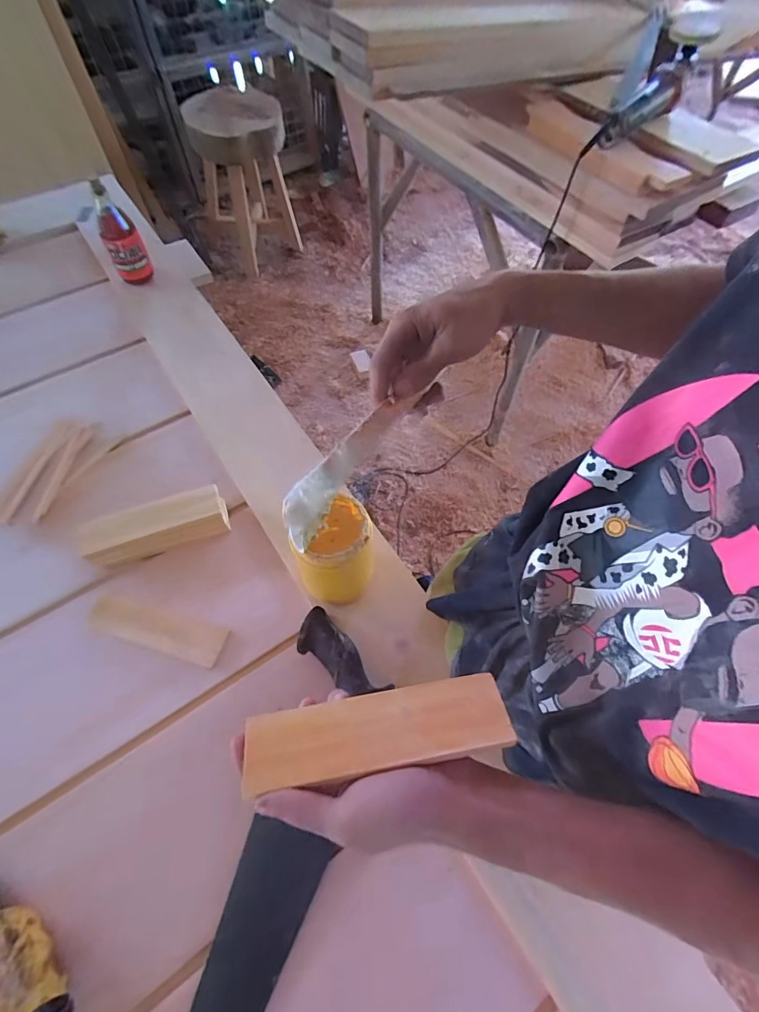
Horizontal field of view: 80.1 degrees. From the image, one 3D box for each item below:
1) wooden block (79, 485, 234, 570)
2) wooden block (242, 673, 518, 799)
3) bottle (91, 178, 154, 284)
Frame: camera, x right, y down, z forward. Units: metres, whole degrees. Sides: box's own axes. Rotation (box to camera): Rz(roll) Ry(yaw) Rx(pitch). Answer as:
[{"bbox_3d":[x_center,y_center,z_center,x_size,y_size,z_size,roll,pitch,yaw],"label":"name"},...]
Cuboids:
[{"bbox_3d":[-0.309,0.030,0.633,0.185,0.056,0.060,-19,62,-11],"label":"wooden block"},{"bbox_3d":[0.000,0.154,0.311,0.177,0.017,0.049,-9,61,-7],"label":"wooden block"},{"bbox_3d":[-0.497,-0.515,0.863,0.069,0.171,0.066,-25,63,-14],"label":"bottle"}]

